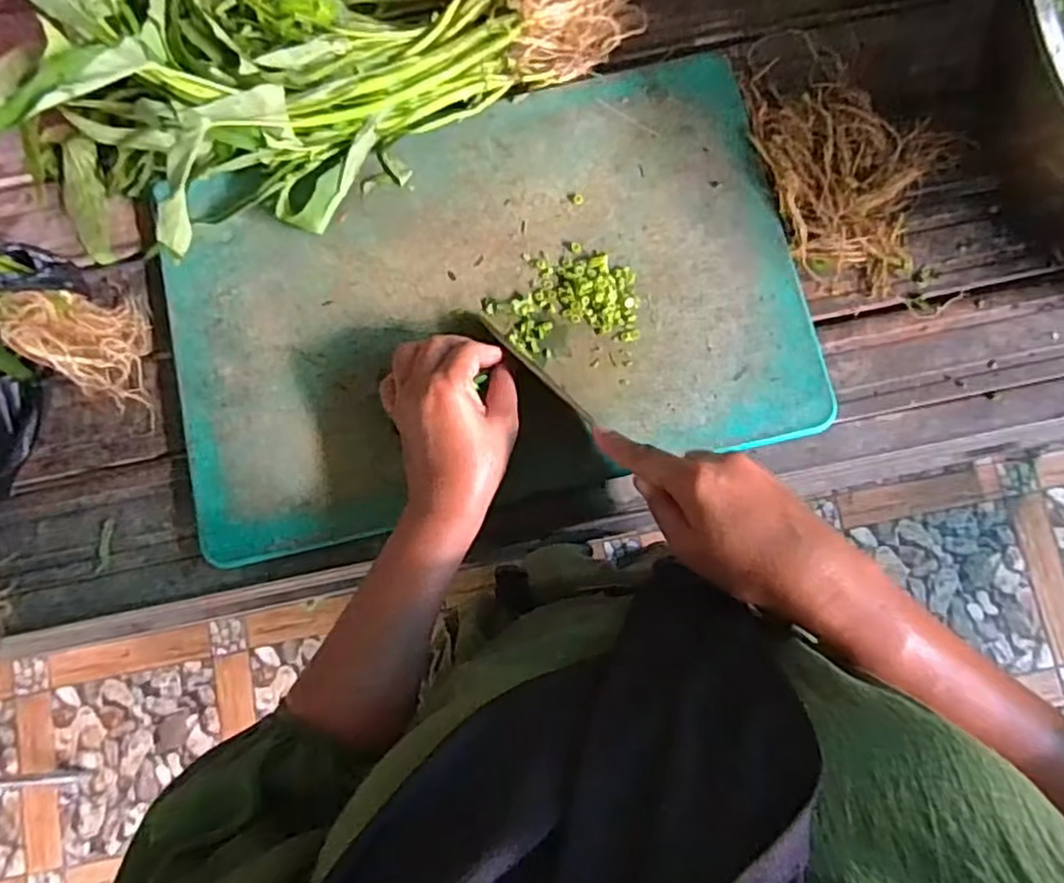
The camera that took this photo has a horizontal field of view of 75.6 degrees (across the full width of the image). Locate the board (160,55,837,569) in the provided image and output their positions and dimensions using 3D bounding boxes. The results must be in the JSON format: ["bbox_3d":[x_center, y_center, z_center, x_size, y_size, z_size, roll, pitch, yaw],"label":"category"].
[{"bbox_3d":[-0.036,-0.103,0.488,0.440,0.021,0.290,-14,80,0],"label":"board"}]

